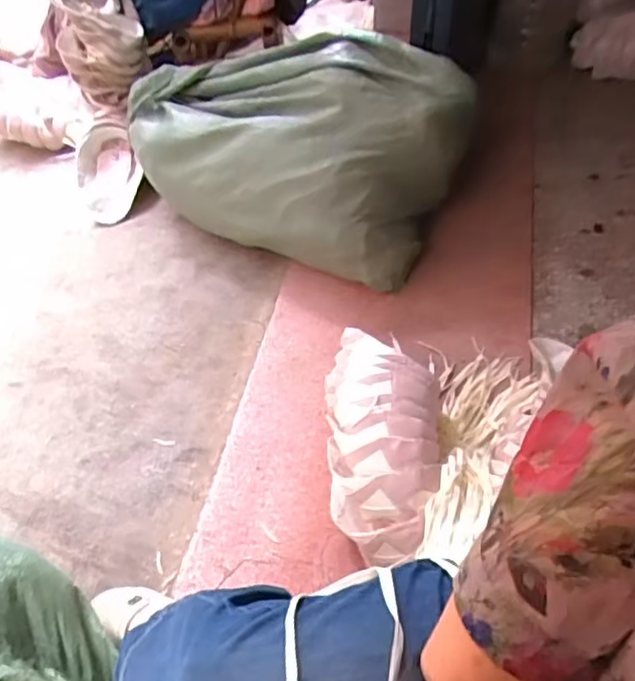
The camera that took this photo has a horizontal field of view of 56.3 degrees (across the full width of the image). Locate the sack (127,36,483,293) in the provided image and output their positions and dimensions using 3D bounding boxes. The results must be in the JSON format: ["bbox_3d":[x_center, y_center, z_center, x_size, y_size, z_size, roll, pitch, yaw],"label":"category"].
[{"bbox_3d":[-0.065,-0.422,1.223,0.663,0.295,0.387,23,56,20],"label":"sack"}]

